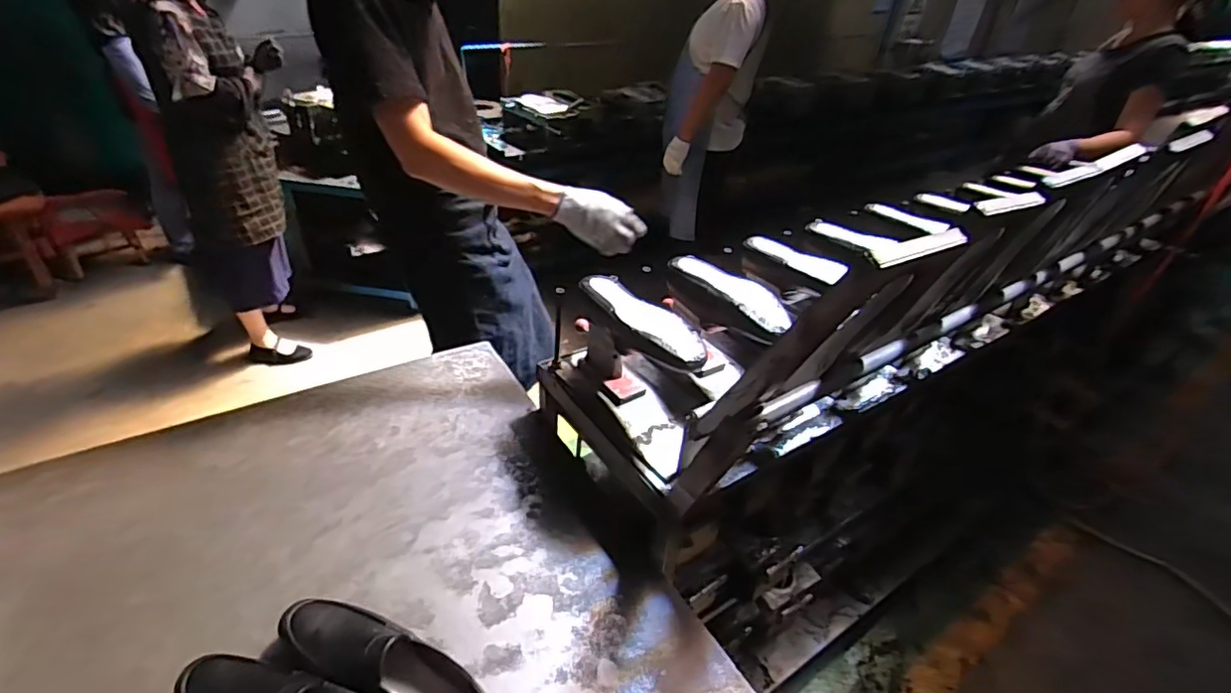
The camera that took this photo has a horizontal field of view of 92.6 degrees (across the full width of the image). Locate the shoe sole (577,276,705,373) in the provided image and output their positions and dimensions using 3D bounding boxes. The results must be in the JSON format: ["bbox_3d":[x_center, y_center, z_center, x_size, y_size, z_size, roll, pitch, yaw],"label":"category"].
[{"bbox_3d":[0.038,-0.043,0.933,0.081,0.042,0.276,-19,42,-30],"label":"shoe sole"}]

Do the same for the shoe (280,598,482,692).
[{"bbox_3d":[-0.273,0.377,0.685,0.289,0.084,0.085,20,38,20],"label":"shoe"}]

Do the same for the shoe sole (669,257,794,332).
[{"bbox_3d":[0.203,-0.098,1.018,0.077,0.024,0.285,-16,40,-26],"label":"shoe sole"}]

